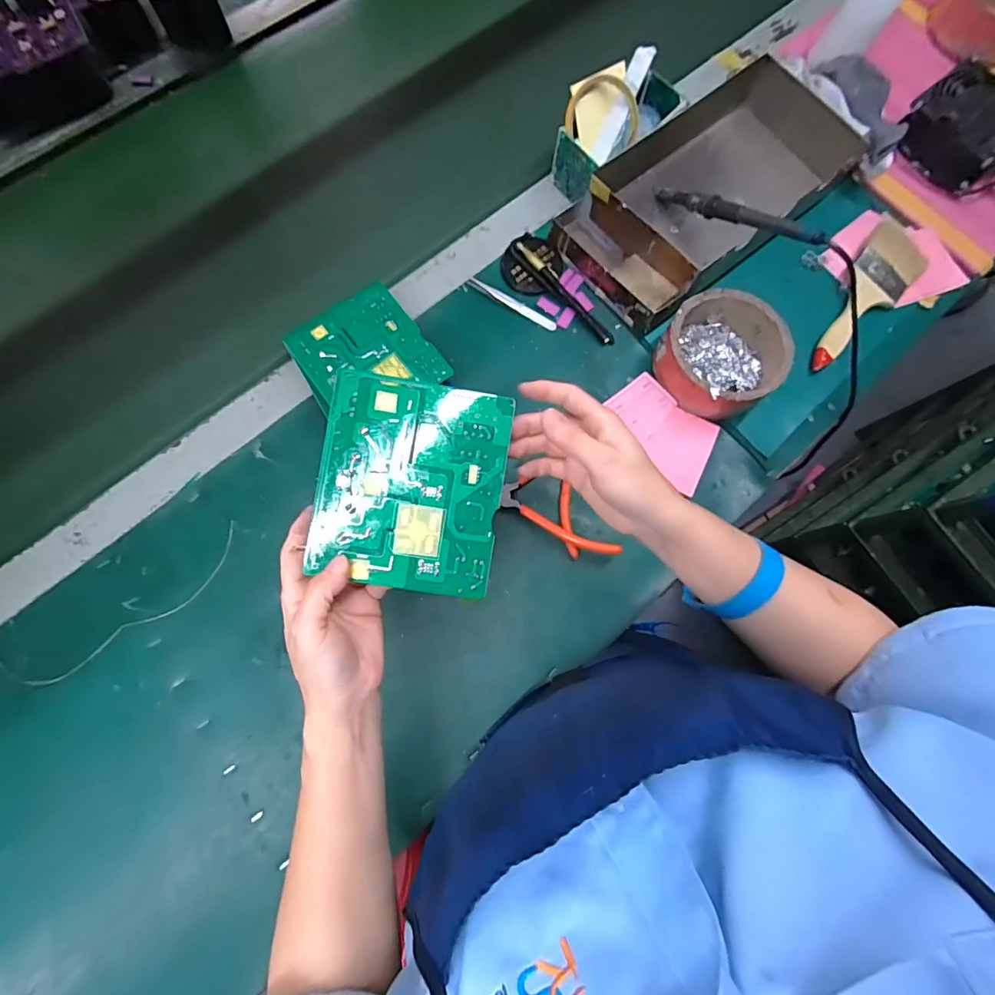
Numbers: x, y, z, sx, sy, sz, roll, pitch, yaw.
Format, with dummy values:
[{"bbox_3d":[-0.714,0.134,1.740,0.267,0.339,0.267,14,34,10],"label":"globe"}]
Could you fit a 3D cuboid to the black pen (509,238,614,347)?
[{"bbox_3d":[0.072,-0.230,0.536,0.016,0.016,0.158,-41,81,-10],"label":"black pen"}]

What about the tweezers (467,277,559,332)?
[{"bbox_3d":[0.016,-0.217,0.541,0.112,0.006,0.011,30,78,5],"label":"tweezers"}]

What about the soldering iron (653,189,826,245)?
[{"bbox_3d":[0.246,-0.299,0.506,0.018,0.022,0.207,-36,53,-9],"label":"soldering iron"}]

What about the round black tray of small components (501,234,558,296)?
[{"bbox_3d":[0.037,-0.264,0.545,0.063,0.012,0.068,0,77,-2],"label":"round black tray of small components"}]

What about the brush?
[{"bbox_3d":[0.411,-0.226,0.541,0.069,0.026,0.195,42,79,8],"label":"brush"}]

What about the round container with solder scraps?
[{"bbox_3d":[0.232,-0.147,0.502,0.116,0.052,0.117,0,77,-2],"label":"round container with solder scraps"}]

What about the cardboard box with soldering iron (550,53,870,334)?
[{"bbox_3d":[0.232,-0.345,0.543,0.328,0.065,0.173,-38,81,-9],"label":"cardboard box with soldering iron"}]

